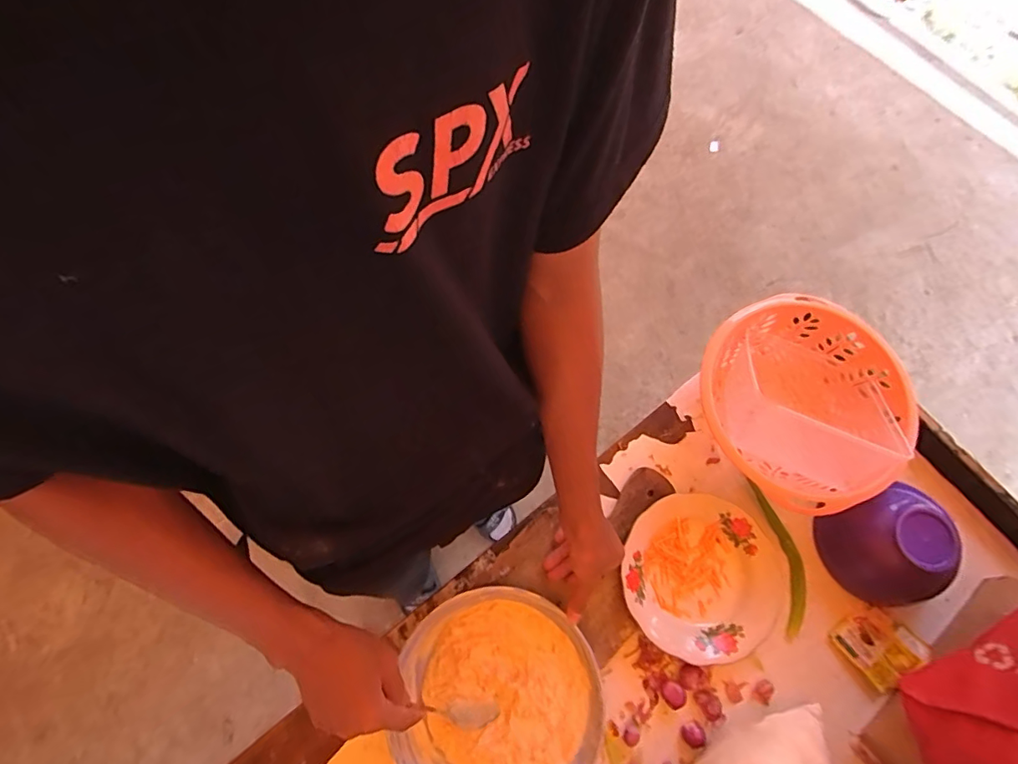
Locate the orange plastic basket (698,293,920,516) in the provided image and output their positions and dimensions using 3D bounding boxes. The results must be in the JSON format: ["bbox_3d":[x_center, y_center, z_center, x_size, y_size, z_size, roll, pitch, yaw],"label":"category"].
[{"bbox_3d":[0.349,0.034,0.621,0.234,0.110,0.227,0,73,-1],"label":"orange plastic basket"}]

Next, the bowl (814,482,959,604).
[{"bbox_3d":[0.447,0.190,0.574,0.116,0.090,0.109,-23,75,-7],"label":"bowl"}]

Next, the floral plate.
[{"bbox_3d":[0.235,0.235,0.587,0.198,0.033,0.175,19,74,5],"label":"floral plate"}]

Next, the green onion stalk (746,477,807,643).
[{"bbox_3d":[0.337,0.214,0.607,0.041,0.019,0.183,-5,73,-2],"label":"green onion stalk"}]

